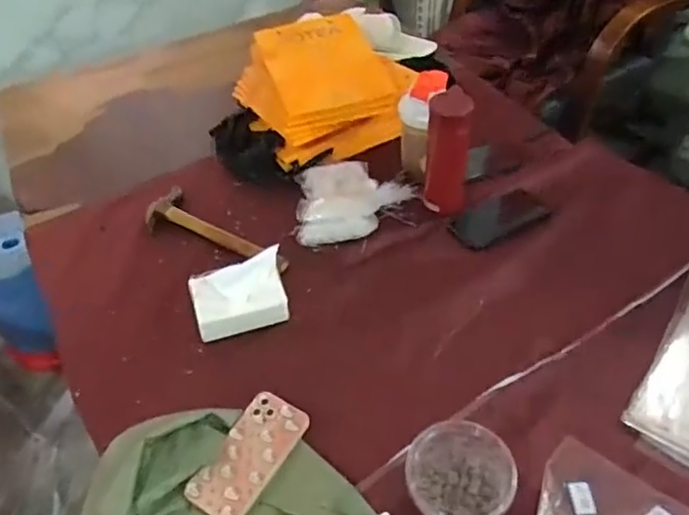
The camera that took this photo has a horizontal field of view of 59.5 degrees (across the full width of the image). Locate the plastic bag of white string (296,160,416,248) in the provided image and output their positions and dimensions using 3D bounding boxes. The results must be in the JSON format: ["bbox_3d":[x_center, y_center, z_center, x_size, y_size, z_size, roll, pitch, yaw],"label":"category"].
[{"bbox_3d":[0.019,-0.096,1.024,0.200,0.057,0.165,-1,46,3],"label":"plastic bag of white string"}]

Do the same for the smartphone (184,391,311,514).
[{"bbox_3d":[-0.116,0.245,0.746,0.080,0.016,0.162,21,51,23],"label":"smartphone"}]

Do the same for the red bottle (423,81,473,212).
[{"bbox_3d":[0.167,-0.164,0.980,0.071,0.214,0.073,7,47,11],"label":"red bottle"}]

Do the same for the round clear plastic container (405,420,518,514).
[{"bbox_3d":[0.128,0.247,0.676,0.112,0.077,0.106,8,47,11],"label":"round clear plastic container"}]

